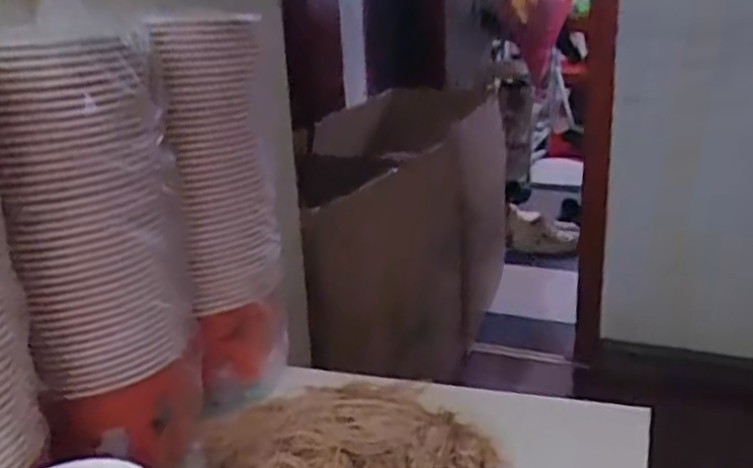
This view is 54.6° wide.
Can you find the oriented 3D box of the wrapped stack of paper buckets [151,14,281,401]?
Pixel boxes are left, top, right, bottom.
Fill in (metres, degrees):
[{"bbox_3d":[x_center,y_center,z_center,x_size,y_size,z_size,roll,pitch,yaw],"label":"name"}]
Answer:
[{"bbox_3d":[-0.151,-0.025,0.764,0.104,0.382,0.123,-7,20,-11],"label":"wrapped stack of paper buckets"}]

